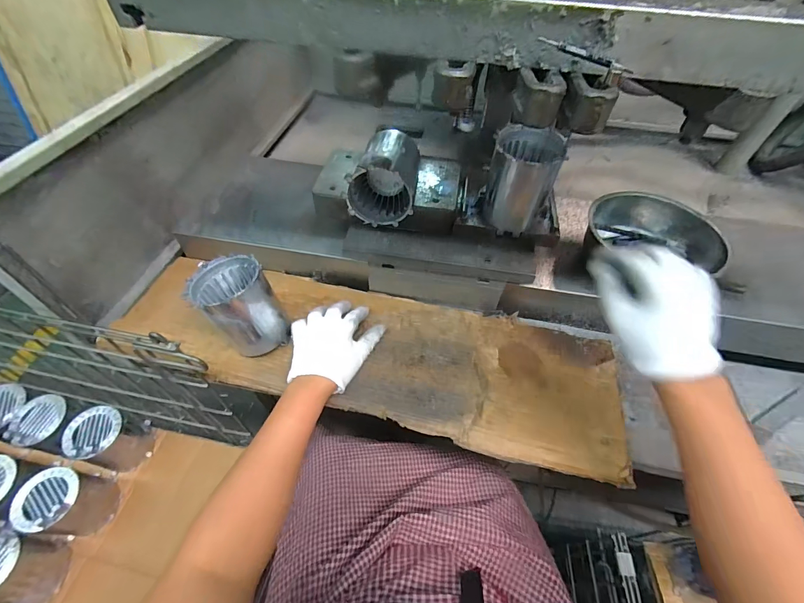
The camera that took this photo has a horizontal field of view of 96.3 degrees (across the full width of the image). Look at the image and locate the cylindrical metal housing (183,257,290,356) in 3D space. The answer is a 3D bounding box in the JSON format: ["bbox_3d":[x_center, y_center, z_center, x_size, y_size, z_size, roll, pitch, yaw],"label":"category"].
[{"bbox_3d":[-0.223,0.005,0.493,0.089,0.109,0.106,-29,59,-22],"label":"cylindrical metal housing"}]

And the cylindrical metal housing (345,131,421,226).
[{"bbox_3d":[-0.024,-0.189,0.539,0.093,0.089,0.122,6,52,2],"label":"cylindrical metal housing"}]

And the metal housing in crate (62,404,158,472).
[{"bbox_3d":[-0.530,0.252,0.661,0.090,0.116,0.090,1,52,-1],"label":"metal housing in crate"}]

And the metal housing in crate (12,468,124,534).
[{"bbox_3d":[-0.551,0.338,0.601,0.088,0.138,0.086,9,53,4],"label":"metal housing in crate"}]

